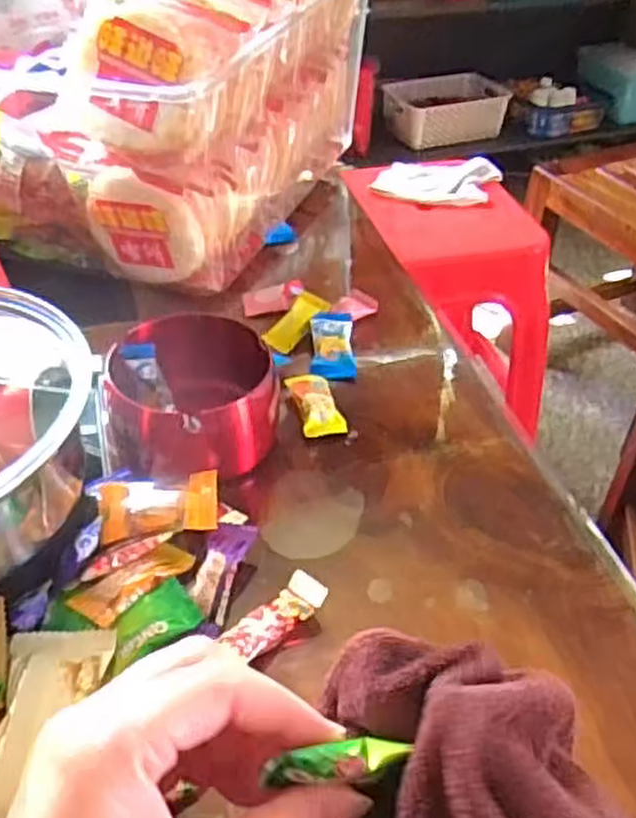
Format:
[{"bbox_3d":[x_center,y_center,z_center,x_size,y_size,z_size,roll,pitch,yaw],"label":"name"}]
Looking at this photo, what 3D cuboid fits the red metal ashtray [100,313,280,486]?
[{"bbox_3d":[-0.066,-0.008,0.407,0.087,0.052,0.070,-4,43,-6],"label":"red metal ashtray"}]

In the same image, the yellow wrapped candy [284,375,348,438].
[{"bbox_3d":[-0.001,-0.003,0.447,0.024,0.010,0.047,-10,44,-13],"label":"yellow wrapped candy"}]

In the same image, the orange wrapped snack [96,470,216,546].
[{"bbox_3d":[-0.075,0.045,0.371,0.056,0.006,0.032,-9,56,3],"label":"orange wrapped snack"}]

